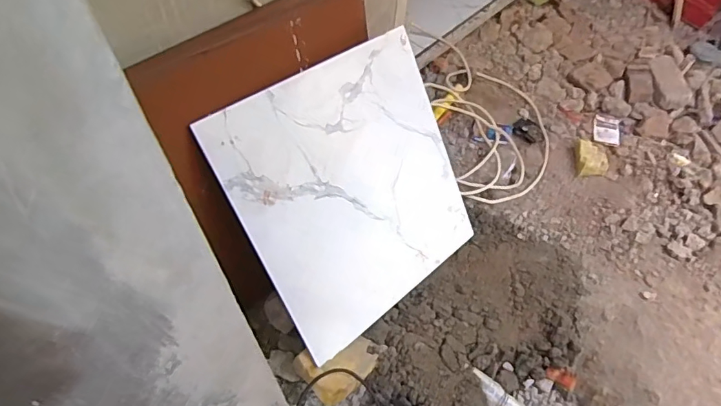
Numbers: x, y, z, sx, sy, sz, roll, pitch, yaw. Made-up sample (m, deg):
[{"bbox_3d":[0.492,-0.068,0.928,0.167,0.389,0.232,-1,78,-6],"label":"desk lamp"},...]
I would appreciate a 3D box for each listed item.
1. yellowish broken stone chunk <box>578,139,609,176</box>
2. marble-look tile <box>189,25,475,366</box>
[{"bbox_3d":[0.618,-0.117,1.265,0.073,0.034,0.095,6,56,1],"label":"yellowish broken stone chunk"},{"bbox_3d":[0.003,-0.026,0.931,0.480,0.490,0.014,-35,25,-28],"label":"marble-look tile"}]

